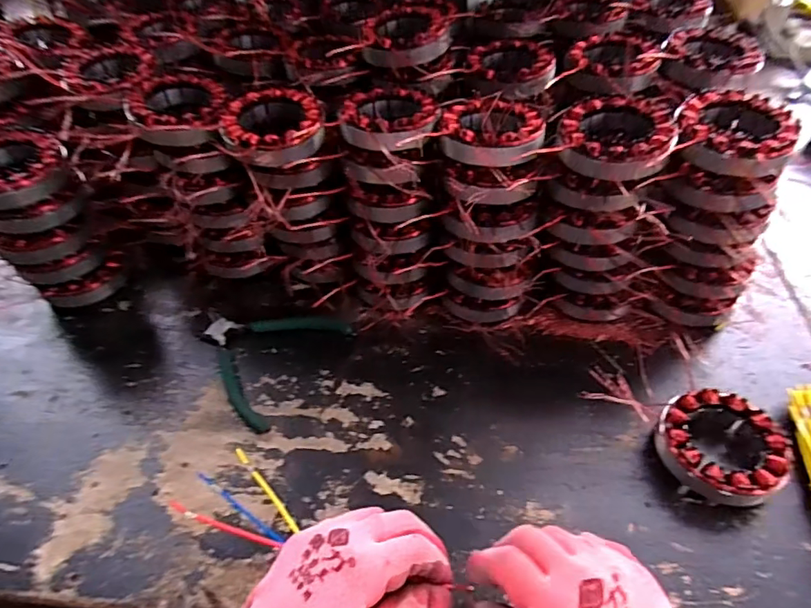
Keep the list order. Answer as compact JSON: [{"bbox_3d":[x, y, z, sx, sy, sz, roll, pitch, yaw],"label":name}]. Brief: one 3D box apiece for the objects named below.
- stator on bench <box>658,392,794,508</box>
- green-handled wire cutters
[{"bbox_3d":[0.246,0.112,0.396,0.091,0.033,0.085,0,48,0],"label":"stator on bench"},{"bbox_3d":[-0.141,0.042,0.488,0.127,0.013,0.133,24,52,20],"label":"green-handled wire cutters"}]

